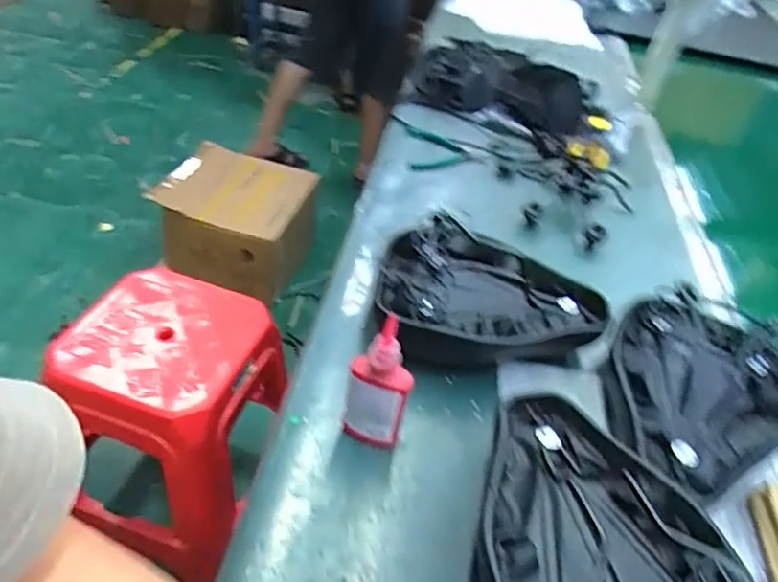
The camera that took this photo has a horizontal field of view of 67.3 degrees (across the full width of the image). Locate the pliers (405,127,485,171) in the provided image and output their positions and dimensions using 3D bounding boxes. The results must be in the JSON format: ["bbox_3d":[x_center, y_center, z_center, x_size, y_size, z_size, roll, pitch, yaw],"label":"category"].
[{"bbox_3d":[0.100,-0.248,1.048,0.132,0.021,0.169,6,42,-5],"label":"pliers"}]

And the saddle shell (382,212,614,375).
[{"bbox_3d":[0.119,0.014,0.666,0.254,0.085,0.159,9,42,-2],"label":"saddle shell"}]

